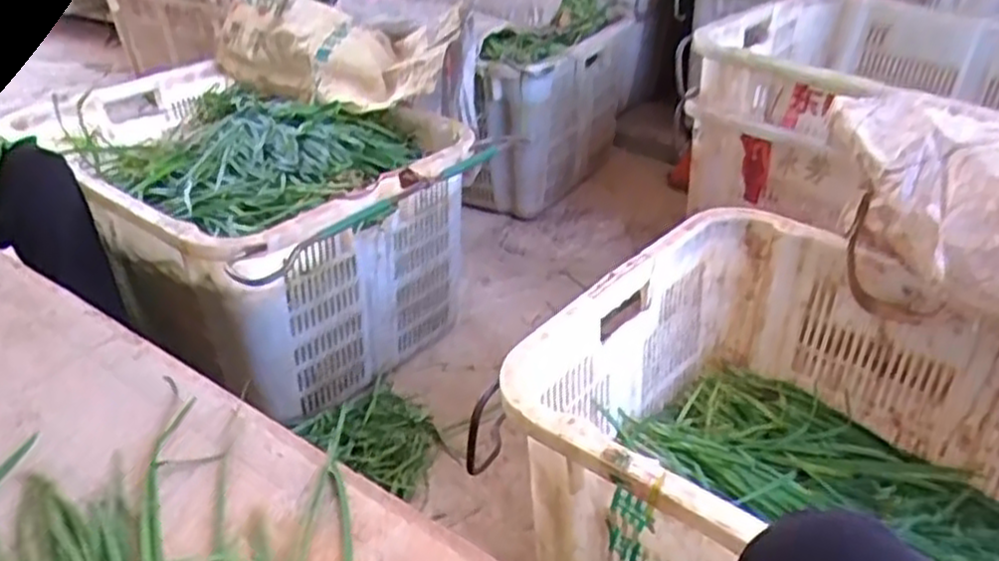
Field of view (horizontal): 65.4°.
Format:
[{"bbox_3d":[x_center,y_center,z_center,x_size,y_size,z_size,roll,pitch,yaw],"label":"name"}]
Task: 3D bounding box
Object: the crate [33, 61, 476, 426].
[{"bbox_3d":[-0.396,-0.078,1.247,0.706,0.324,0.451,19,39,30],"label":"crate"}]

